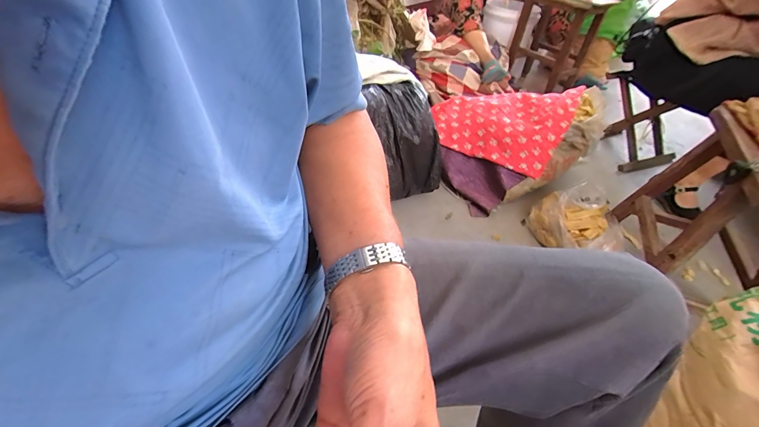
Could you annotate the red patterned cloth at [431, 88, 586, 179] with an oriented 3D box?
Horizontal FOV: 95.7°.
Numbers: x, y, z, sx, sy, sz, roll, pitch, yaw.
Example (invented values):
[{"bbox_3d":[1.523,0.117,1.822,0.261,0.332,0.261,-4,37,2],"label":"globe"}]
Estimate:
[{"bbox_3d":[0.384,-0.303,1.130,0.445,0.173,0.310,17,44,12],"label":"red patterned cloth"}]

